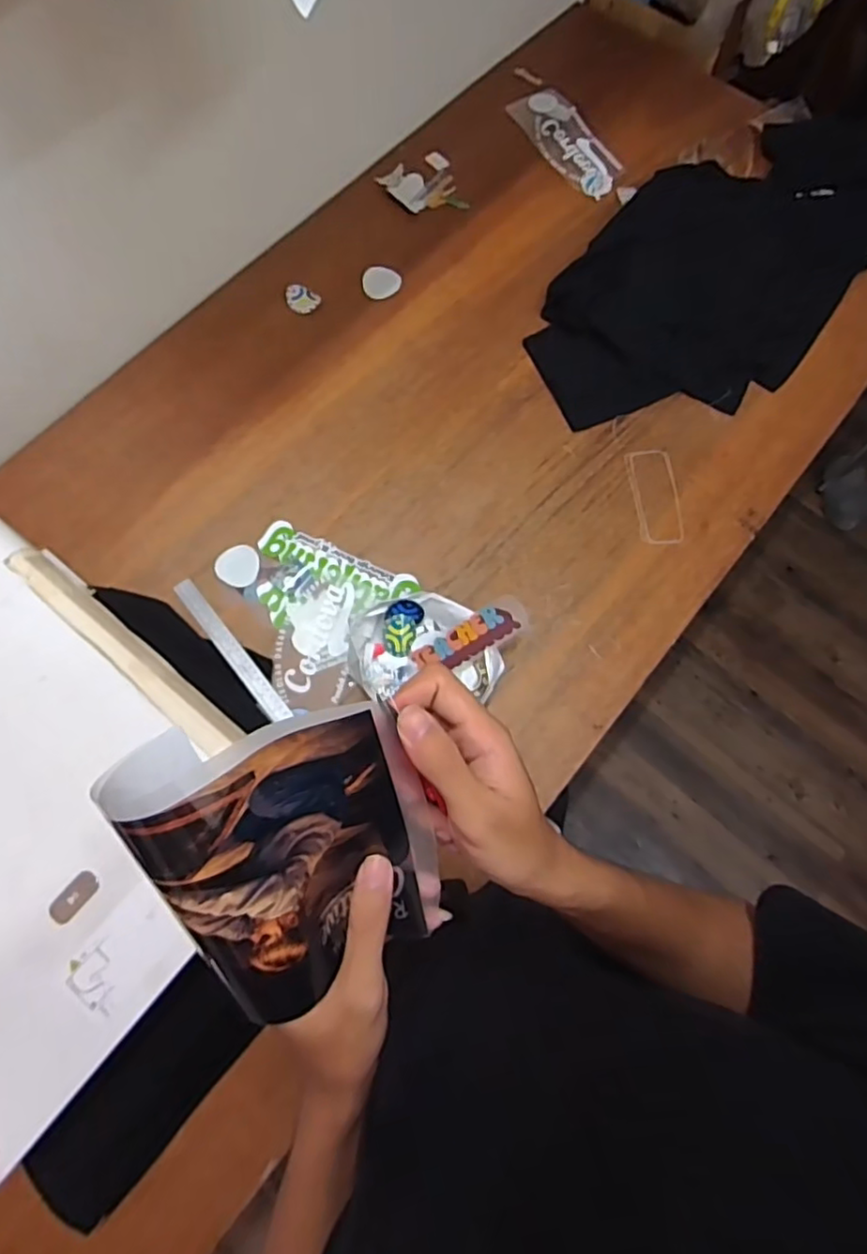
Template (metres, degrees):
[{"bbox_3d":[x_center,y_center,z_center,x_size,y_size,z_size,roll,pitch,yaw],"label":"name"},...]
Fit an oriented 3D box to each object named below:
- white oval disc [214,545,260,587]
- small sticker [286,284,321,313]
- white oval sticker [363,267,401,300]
[{"bbox_3d":[-0.272,-0.086,0.875,0.059,0.004,0.061,8,73,2],"label":"white oval disc"},{"bbox_3d":[-0.213,-0.526,1.011,0.056,0.006,0.044,31,80,4],"label":"small sticker"},{"bbox_3d":[-0.084,-0.561,1.027,0.060,0.004,0.060,-5,80,-3],"label":"white oval sticker"}]

